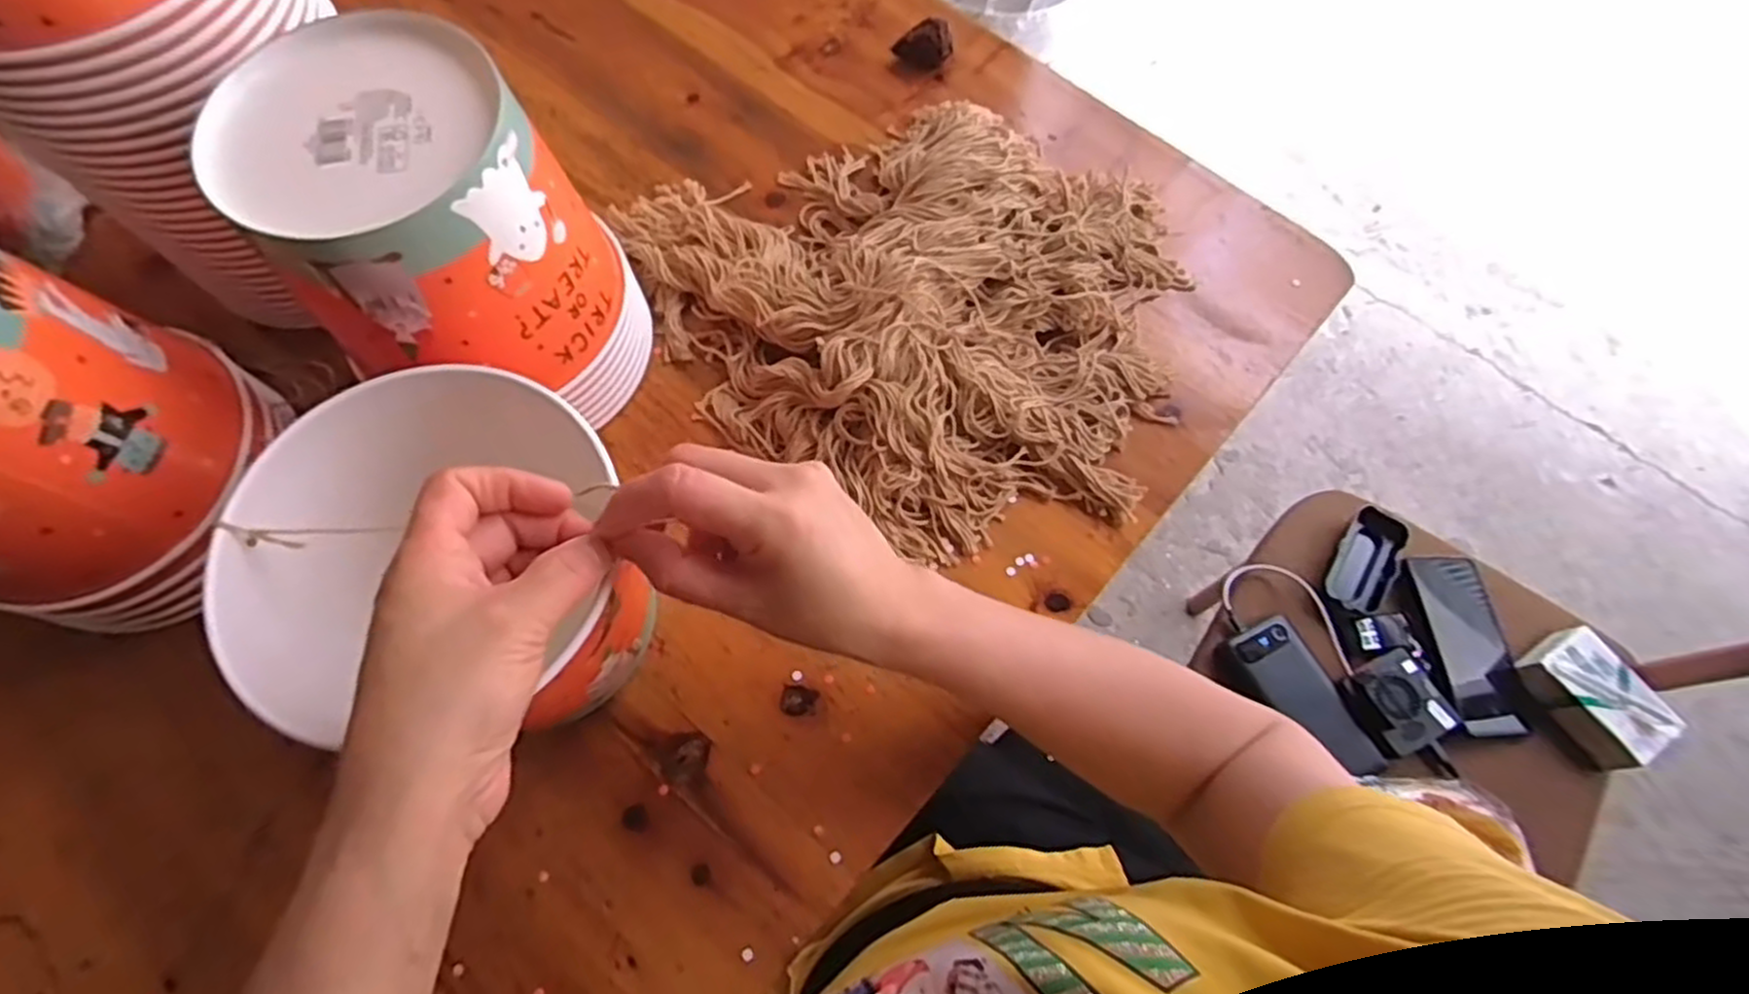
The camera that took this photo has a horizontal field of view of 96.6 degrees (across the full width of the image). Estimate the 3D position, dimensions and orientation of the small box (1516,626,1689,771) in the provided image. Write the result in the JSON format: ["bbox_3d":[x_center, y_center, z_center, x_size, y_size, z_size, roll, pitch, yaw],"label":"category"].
[{"bbox_3d":[0.657,0.181,0.708,0.076,0.038,0.114,-31,72,-13],"label":"small box"}]

